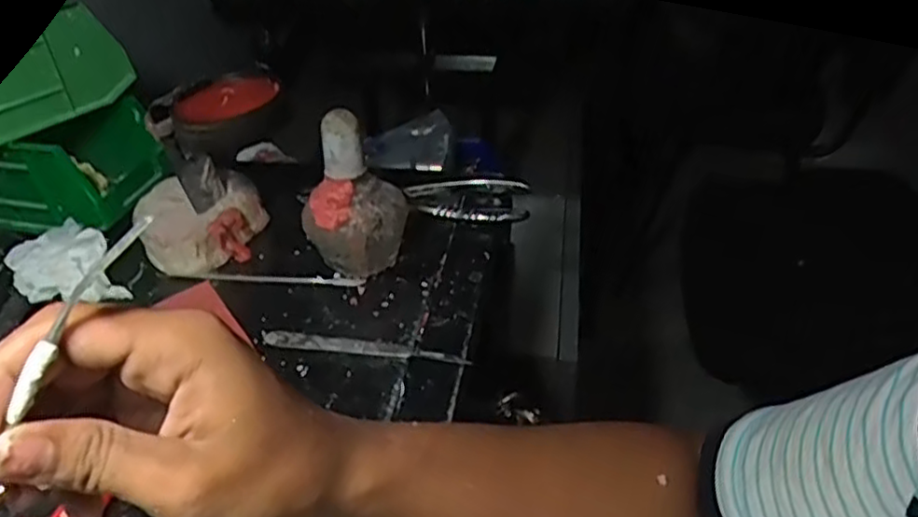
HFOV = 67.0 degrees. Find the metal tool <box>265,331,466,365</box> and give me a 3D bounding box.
[{"bbox_3d":[-0.063,0.059,0.460,0.139,0.008,0.014,5,38,9],"label":"metal tool"}]

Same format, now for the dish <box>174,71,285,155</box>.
[{"bbox_3d":[-0.153,-0.097,0.460,0.066,0.021,0.072,-7,38,-6],"label":"dish"}]

